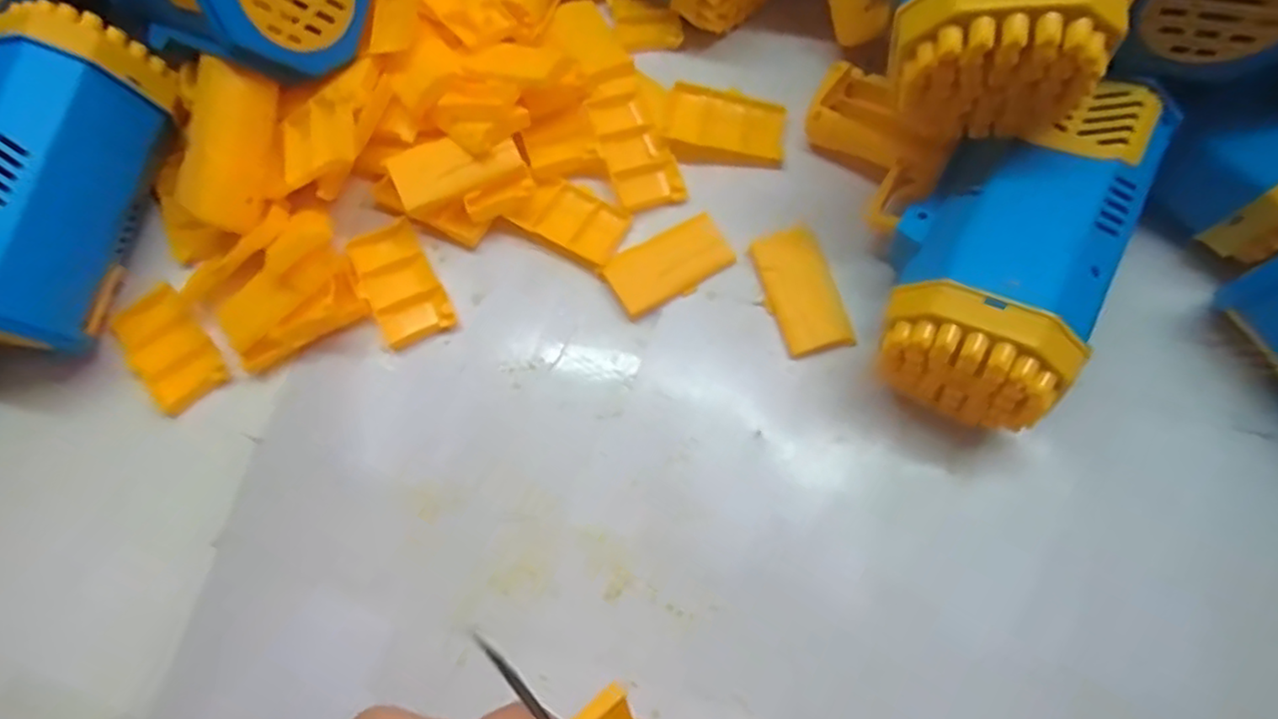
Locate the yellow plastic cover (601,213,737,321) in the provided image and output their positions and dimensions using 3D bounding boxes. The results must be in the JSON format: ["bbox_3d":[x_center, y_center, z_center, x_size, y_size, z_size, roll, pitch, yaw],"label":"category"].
[{"bbox_3d":[0.016,-0.048,0.341,0.064,0.004,0.035,-29,74,-7],"label":"yellow plastic cover"}]

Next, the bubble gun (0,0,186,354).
[{"bbox_3d":[-0.280,-0.081,0.319,0.064,0.081,0.154,13,74,6],"label":"bubble gun"}]

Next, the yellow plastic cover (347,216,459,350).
[{"bbox_3d":[-0.122,-0.039,0.341,0.035,0.010,0.065,-29,74,-7],"label":"yellow plastic cover"}]

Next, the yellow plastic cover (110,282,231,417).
[{"bbox_3d":[-0.234,-0.006,0.334,0.038,0.008,0.063,-35,75,-8],"label":"yellow plastic cover"}]

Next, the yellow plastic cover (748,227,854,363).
[{"bbox_3d":[0.080,-0.034,0.332,0.034,0.009,0.063,-16,73,-3],"label":"yellow plastic cover"}]

